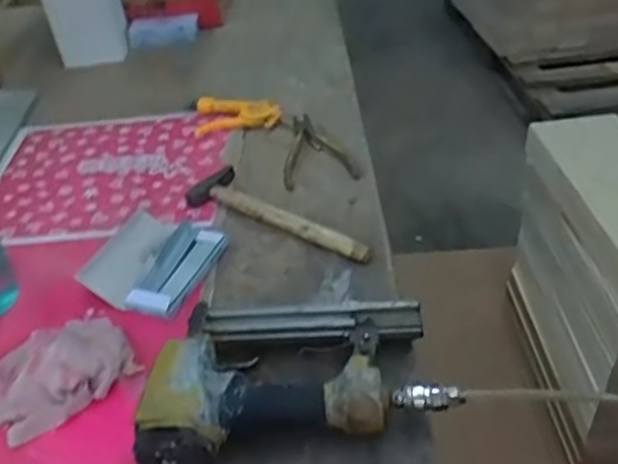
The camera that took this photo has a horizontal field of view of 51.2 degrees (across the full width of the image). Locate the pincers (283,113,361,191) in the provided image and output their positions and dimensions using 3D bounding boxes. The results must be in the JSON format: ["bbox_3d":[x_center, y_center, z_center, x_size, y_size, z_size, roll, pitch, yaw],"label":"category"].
[{"bbox_3d":[0.014,-0.112,0.846,0.093,0.018,0.149,-4,38,3],"label":"pincers"}]

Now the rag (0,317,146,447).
[{"bbox_3d":[-0.237,0.126,0.592,0.139,0.028,0.100,-26,42,-23],"label":"rag"}]

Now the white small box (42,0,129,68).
[{"bbox_3d":[-0.400,-0.386,1.155,0.129,0.161,0.077,-23,41,-19],"label":"white small box"}]

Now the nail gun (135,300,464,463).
[{"bbox_3d":[-0.016,0.107,0.550,0.238,0.057,0.163,-8,38,-2],"label":"nail gun"}]

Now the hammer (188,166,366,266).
[{"bbox_3d":[-0.032,-0.024,0.743,0.254,0.024,0.079,23,47,32],"label":"hammer"}]

